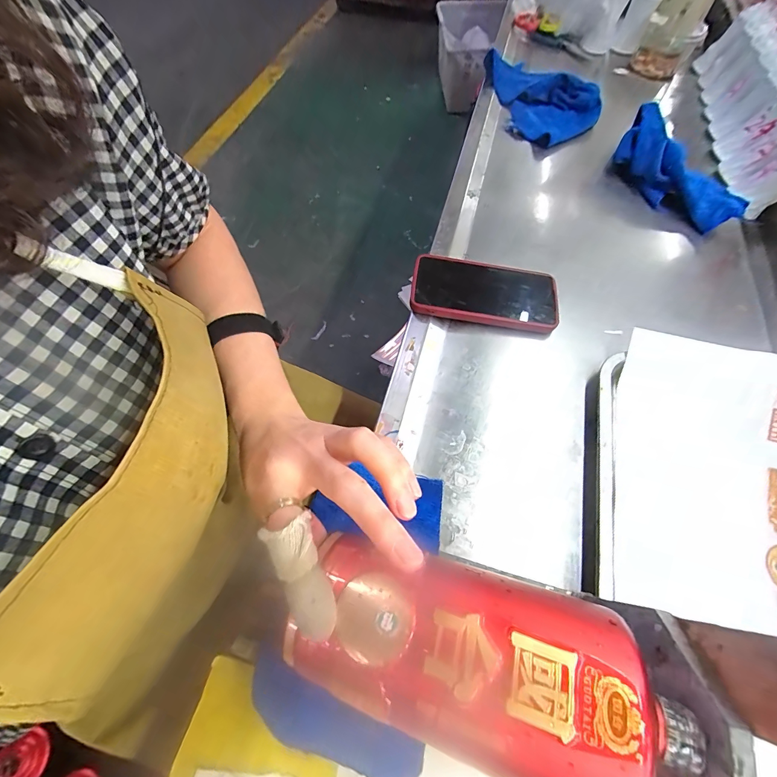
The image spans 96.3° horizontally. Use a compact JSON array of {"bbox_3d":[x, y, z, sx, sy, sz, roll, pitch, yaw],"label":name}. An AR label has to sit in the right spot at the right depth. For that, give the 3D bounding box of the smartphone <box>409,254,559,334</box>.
[{"bbox_3d":[0.110,-0.112,0.399,0.164,0.016,0.078,9,66,-2],"label":"smartphone"}]

